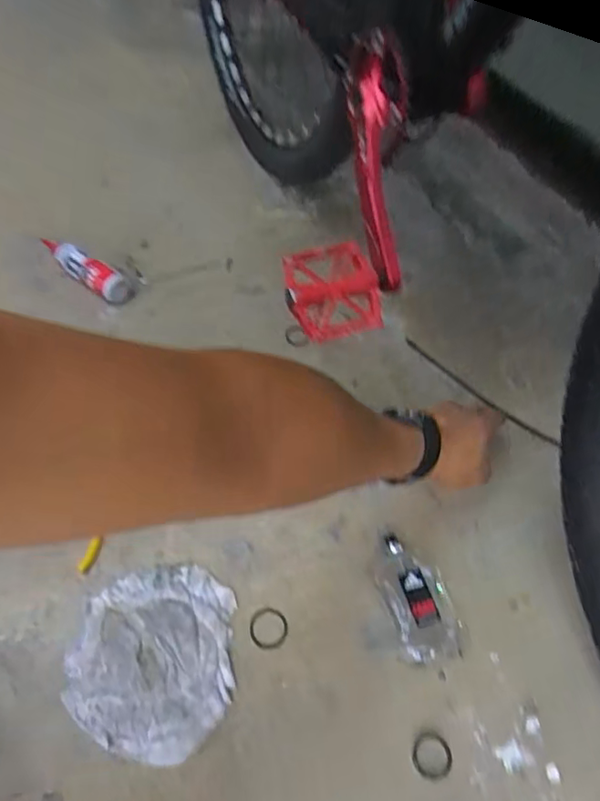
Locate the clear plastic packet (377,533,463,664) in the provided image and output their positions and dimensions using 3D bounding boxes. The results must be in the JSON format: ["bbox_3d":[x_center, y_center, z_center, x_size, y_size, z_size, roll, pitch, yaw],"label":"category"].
[{"bbox_3d":[0.115,0.189,0.557,0.058,0.031,0.122,-11,55,-10],"label":"clear plastic packet"}]

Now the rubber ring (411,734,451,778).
[{"bbox_3d":[0.115,0.307,0.490,0.033,0.004,0.033,1,54,-2],"label":"rubber ring"}]

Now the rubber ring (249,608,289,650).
[{"bbox_3d":[-0.030,0.220,0.549,0.037,0.005,0.037,1,54,-2],"label":"rubber ring"}]

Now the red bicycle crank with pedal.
[{"bbox_3d":[0.054,-0.210,0.568,0.105,0.099,0.305,8,87,3],"label":"red bicycle crank with pedal"}]

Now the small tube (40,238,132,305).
[{"bbox_3d":[-0.306,-0.189,0.801,0.144,0.040,0.034,33,58,2],"label":"small tube"}]

